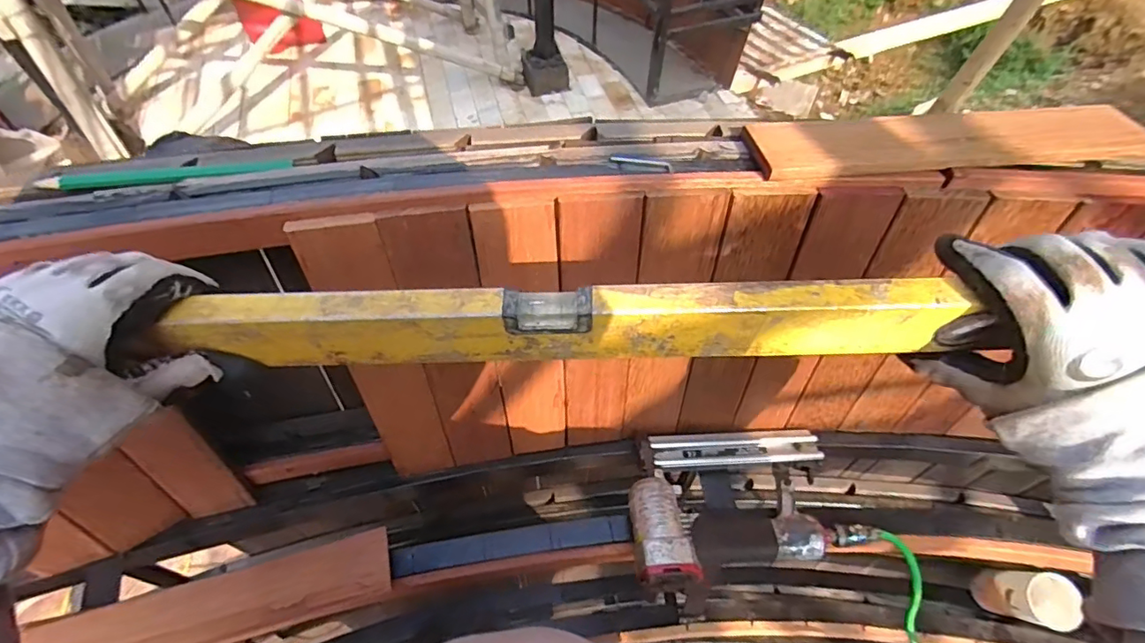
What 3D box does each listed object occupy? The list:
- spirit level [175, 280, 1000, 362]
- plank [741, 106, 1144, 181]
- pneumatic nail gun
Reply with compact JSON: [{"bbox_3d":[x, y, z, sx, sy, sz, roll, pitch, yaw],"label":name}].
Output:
[{"bbox_3d":[-0.006,0.002,0.305,0.424,0.046,0.022,-1,55,0],"label":"spirit level"},{"bbox_3d":[0.311,-0.148,0.434,0.333,0.018,0.066,-4,55,-3],"label":"plank"},{"bbox_3d":[0.179,0.193,0.572,0.244,0.077,0.171,-6,56,-4],"label":"pneumatic nail gun"}]

